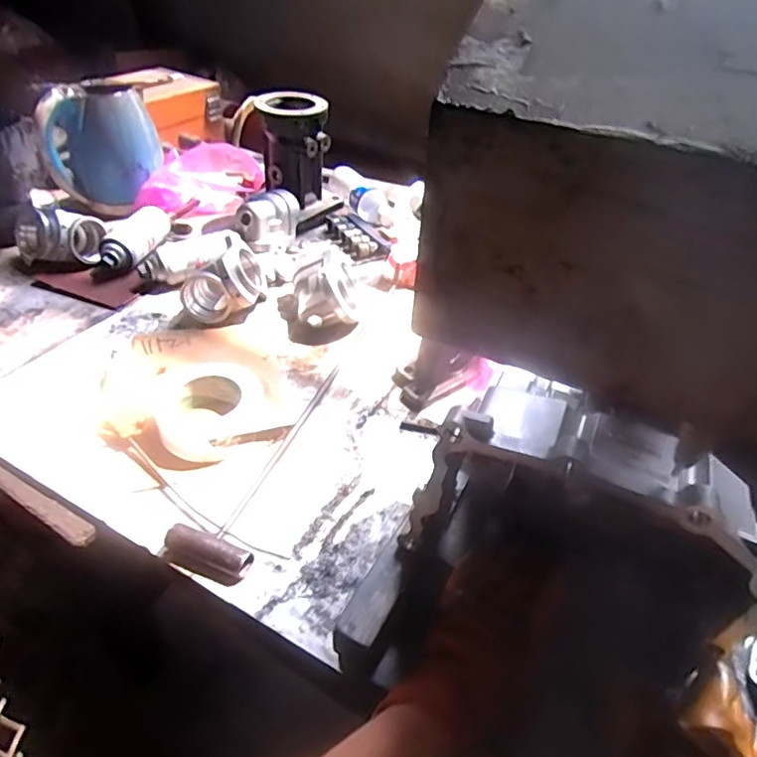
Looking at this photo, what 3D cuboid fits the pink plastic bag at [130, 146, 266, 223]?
[{"bbox_3d":[-0.349,-0.383,1.126,0.145,0.109,0.225,19,43,17],"label":"pink plastic bag"}]

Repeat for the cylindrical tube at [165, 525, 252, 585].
[{"bbox_3d":[-0.163,0.166,0.529,0.083,0.027,0.033,15,42,12],"label":"cylindrical tube"}]

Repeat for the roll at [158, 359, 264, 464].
[{"bbox_3d":[-0.196,0.038,0.661,0.119,0.045,0.126,1,41,-4],"label":"roll"}]

